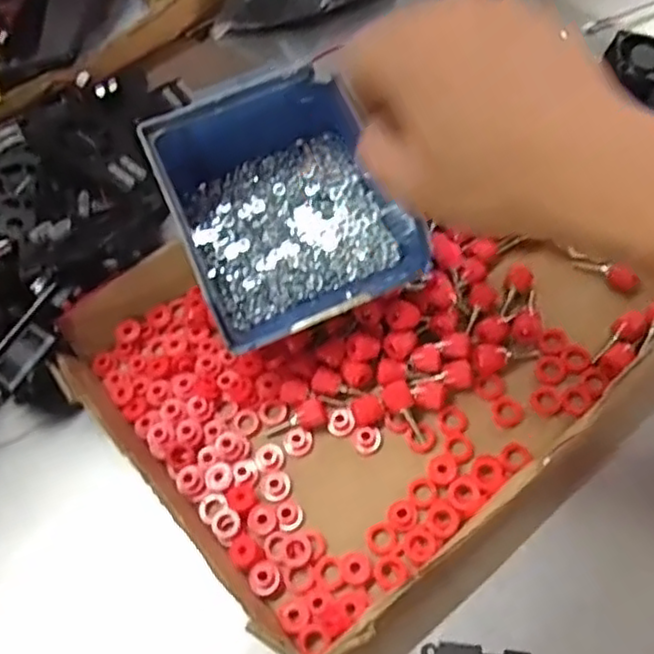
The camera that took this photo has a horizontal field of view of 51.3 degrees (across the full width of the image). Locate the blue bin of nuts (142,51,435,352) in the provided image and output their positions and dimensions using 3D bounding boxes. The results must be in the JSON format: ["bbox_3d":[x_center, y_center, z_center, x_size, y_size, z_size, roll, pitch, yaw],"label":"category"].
[{"bbox_3d":[-0.028,-0.076,0.389,0.117,0.066,0.162,-19,64,-9],"label":"blue bin of nuts"}]

